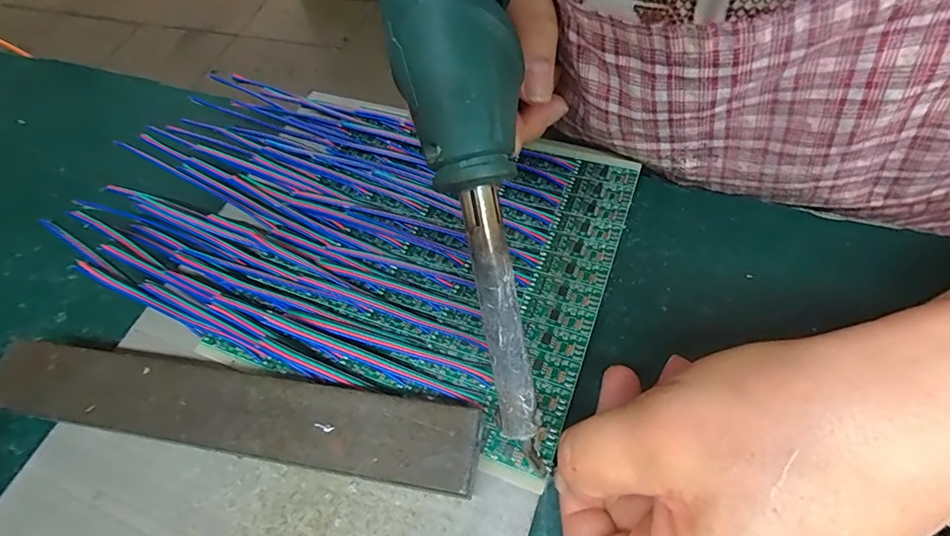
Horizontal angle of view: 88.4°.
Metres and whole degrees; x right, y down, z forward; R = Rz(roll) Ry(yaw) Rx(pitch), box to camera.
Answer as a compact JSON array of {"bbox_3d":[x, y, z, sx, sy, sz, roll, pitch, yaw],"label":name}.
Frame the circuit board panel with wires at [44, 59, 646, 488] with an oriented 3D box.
[{"bbox_3d":[-0.063,-0.023,0.237,0.251,0.018,0.153,16,63,13],"label":"circuit board panel with wires"}]

